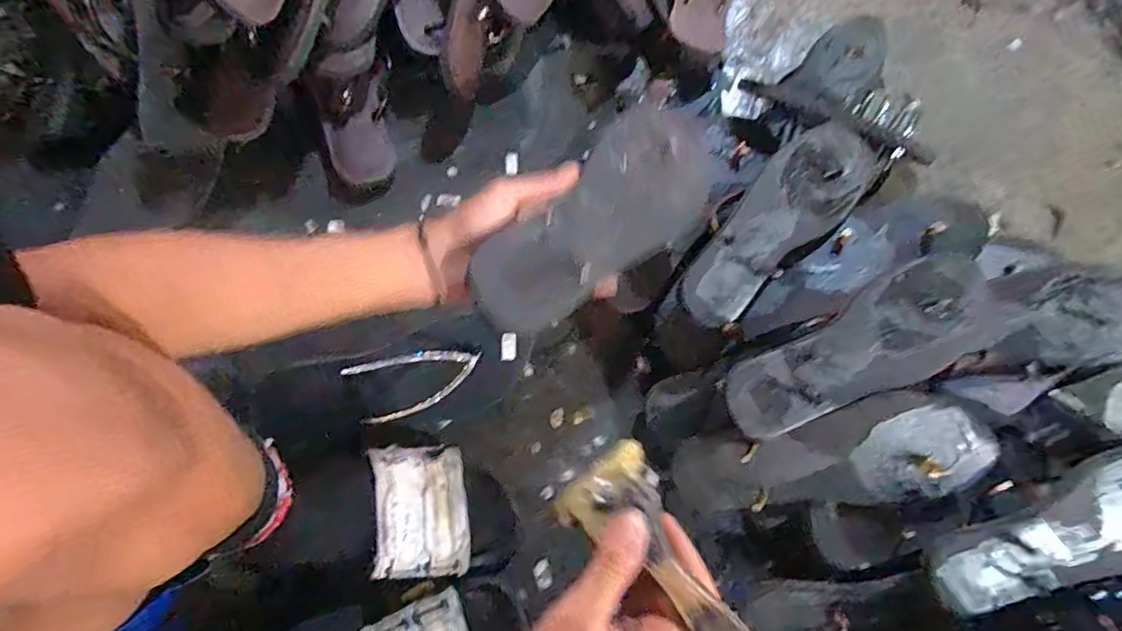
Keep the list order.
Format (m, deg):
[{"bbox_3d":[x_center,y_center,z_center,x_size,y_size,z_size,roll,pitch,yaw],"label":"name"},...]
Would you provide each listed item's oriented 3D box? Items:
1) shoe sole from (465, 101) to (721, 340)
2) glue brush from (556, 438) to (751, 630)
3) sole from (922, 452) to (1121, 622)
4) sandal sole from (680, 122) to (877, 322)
[{"bbox_3d":[0.026,-0.077,0.498,0.241,0.011,0.105,-37,110,14],"label":"shoe sole"},{"bbox_3d":[0.055,0.140,0.290,0.059,0.014,0.147,-33,51,-6],"label":"glue brush"},{"bbox_3d":[0.407,0.176,0.434,0.219,0.031,0.074,-22,77,-3],"label":"sole"},{"bbox_3d":[0.201,-0.089,0.503,0.233,0.021,0.077,-43,79,-8],"label":"sandal sole"}]

